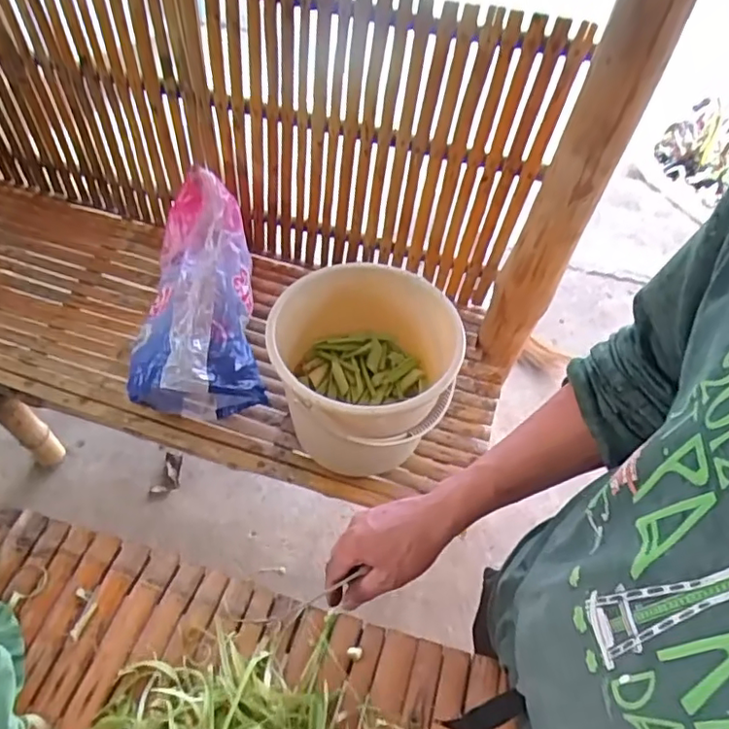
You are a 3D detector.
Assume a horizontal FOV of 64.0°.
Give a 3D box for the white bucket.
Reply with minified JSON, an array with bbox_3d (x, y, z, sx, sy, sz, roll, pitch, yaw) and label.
[{"bbox_3d":[-0.003,0.019,1.026,0.307,0.266,0.300,3,55,-4],"label":"white bucket"}]

